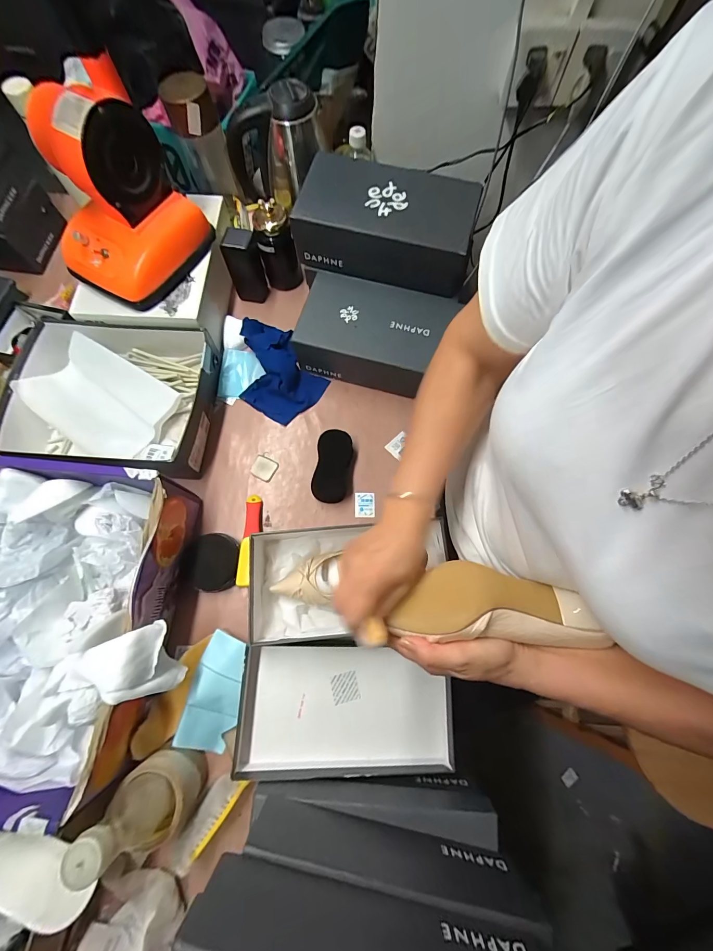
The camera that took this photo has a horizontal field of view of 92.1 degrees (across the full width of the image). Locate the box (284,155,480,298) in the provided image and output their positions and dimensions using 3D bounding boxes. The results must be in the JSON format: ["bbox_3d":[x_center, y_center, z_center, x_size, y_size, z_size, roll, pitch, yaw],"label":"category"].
[{"bbox_3d":[0.057,-0.452,0.620,0.297,0.102,0.178,16,74,4],"label":"box"}]

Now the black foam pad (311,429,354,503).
[{"bbox_3d":[-0.042,-0.017,0.629,0.064,0.032,0.128,8,74,1],"label":"black foam pad"}]

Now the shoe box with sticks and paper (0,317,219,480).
[{"bbox_3d":[-0.445,-0.139,0.615,0.362,0.116,0.283,10,74,2],"label":"shoe box with sticks and paper"}]

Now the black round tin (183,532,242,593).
[{"bbox_3d":[-0.239,0.143,0.569,0.082,0.037,0.091,0,74,-1],"label":"black round tin"}]

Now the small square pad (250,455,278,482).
[{"bbox_3d":[-0.172,-0.014,0.638,0.047,0.007,0.041,27,75,7],"label":"small square pad"}]

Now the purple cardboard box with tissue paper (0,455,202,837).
[{"bbox_3d":[-0.427,0.196,0.493,0.348,0.151,0.399,5,74,1],"label":"purple cardboard box with tissue paper"}]

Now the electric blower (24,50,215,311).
[{"bbox_3d":[-0.382,-0.430,0.532,0.173,0.206,0.209,29,75,7],"label":"electric blower"}]

